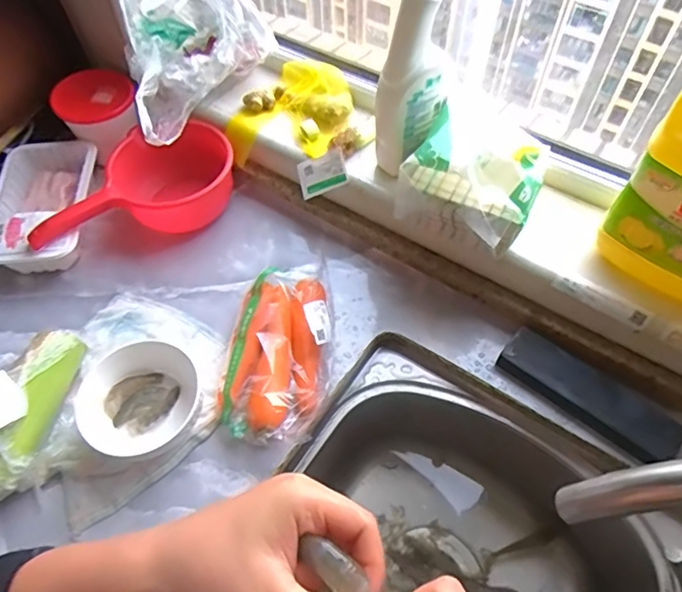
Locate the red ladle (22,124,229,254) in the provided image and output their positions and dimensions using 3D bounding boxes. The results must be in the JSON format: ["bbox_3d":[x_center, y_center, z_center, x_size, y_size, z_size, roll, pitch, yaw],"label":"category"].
[{"bbox_3d":[-0.288,-0.143,0.737,0.264,0.115,0.122,-19,58,-11],"label":"red ladle"}]

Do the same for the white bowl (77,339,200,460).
[{"bbox_3d":[-0.227,0.114,0.592,0.128,0.058,0.107,-14,57,-9],"label":"white bowl"}]

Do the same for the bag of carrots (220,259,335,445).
[{"bbox_3d":[-0.068,0.059,0.617,0.116,0.076,0.218,4,57,4],"label":"bag of carrots"}]

